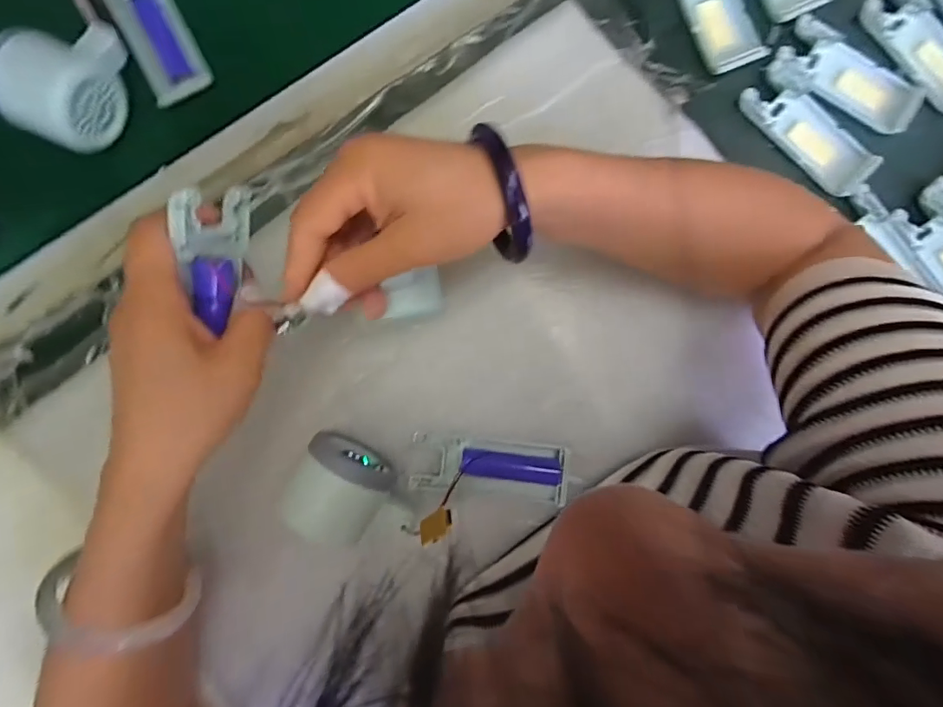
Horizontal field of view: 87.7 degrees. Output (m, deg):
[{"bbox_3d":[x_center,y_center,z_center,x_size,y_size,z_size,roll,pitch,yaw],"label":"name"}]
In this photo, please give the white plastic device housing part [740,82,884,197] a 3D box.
[{"bbox_3d":[0.245,-0.160,0.356,0.041,0.013,0.102,-45,89,-1],"label":"white plastic device housing part"}]

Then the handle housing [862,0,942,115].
[{"bbox_3d":[0.333,-0.224,0.359,0.045,0.010,0.104,-35,89,-1],"label":"handle housing"}]

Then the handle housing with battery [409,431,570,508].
[{"bbox_3d":[0.012,0.080,0.335,0.104,0.022,0.039,6,88,0],"label":"handle housing with battery"}]

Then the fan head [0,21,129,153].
[{"bbox_3d":[-0.266,-0.181,0.319,0.052,0.049,0.084,30,88,1],"label":"fan head"}]

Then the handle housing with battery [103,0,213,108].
[{"bbox_3d":[-0.224,-0.227,0.350,0.041,0.021,0.106,-28,89,-1],"label":"handle housing with battery"}]

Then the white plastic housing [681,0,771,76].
[{"bbox_3d":[0.179,-0.259,0.360,0.043,0.008,0.104,-23,89,-1],"label":"white plastic housing"}]

